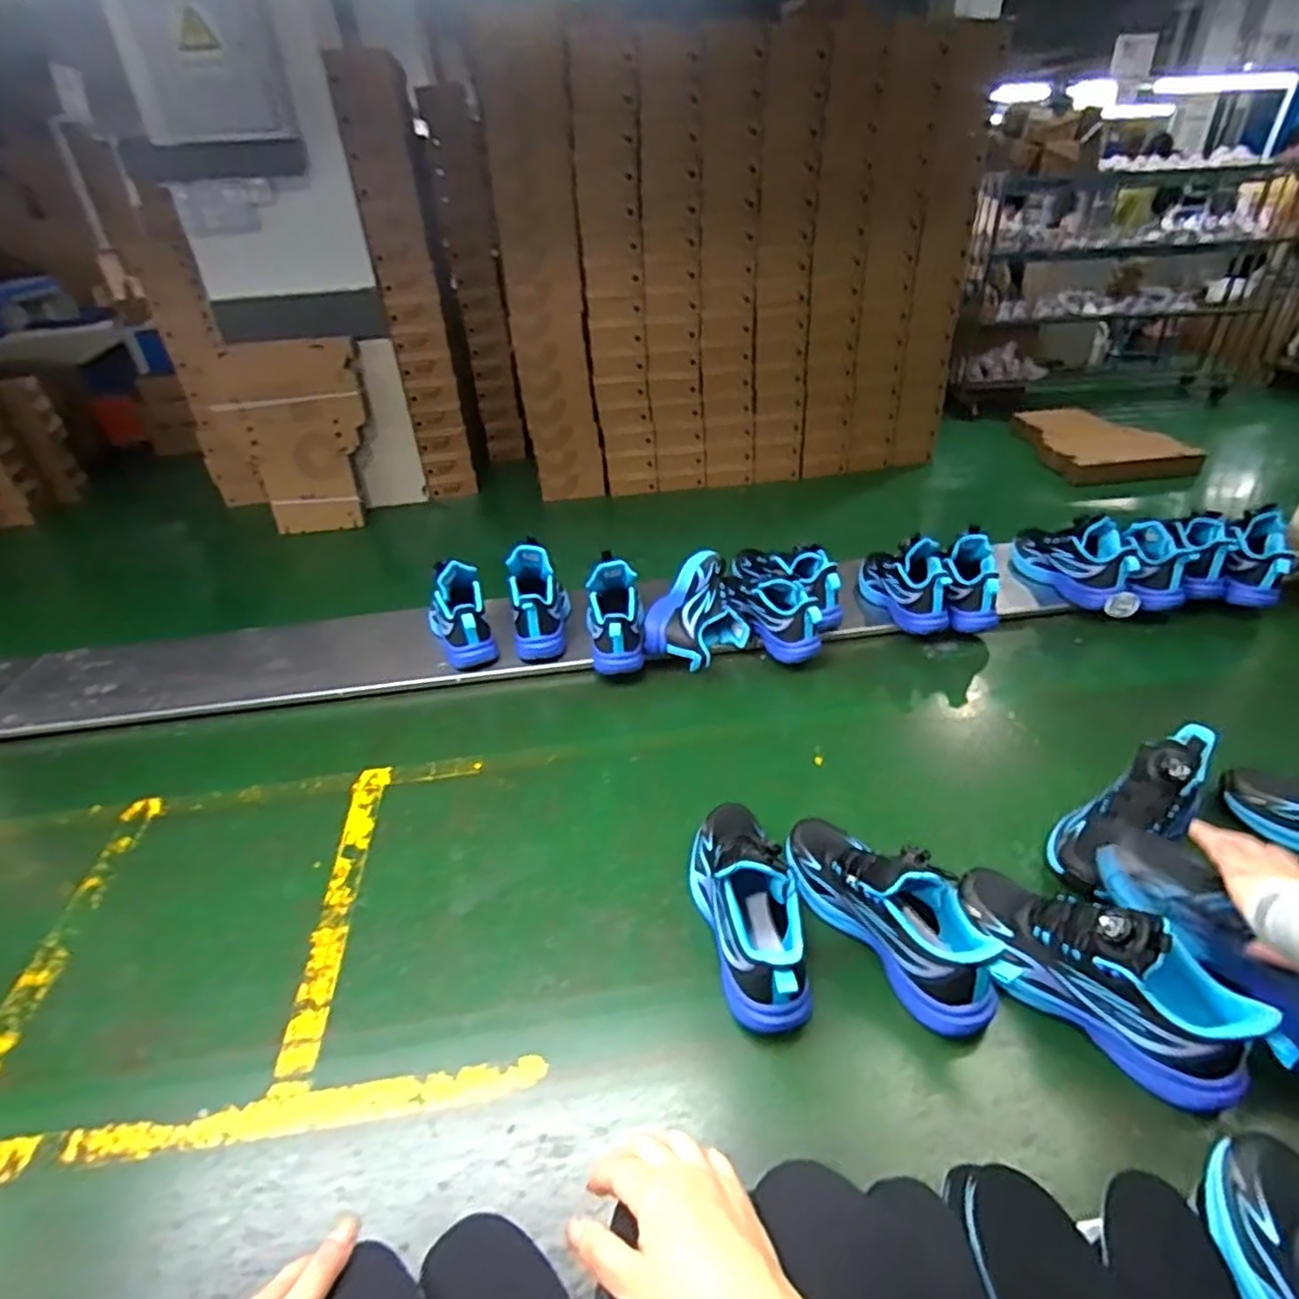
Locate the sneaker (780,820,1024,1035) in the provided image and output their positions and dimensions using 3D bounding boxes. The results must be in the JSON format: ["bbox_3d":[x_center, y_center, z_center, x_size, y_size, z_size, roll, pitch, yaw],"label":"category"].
[{"bbox_3d":[0.240,0.247,0.701,0.098,0.128,0.253,-25,41,-29],"label":"sneaker"}]

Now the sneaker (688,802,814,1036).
[{"bbox_3d":[0.095,0.245,0.706,0.088,0.131,0.249,-6,35,-6],"label":"sneaker"}]

